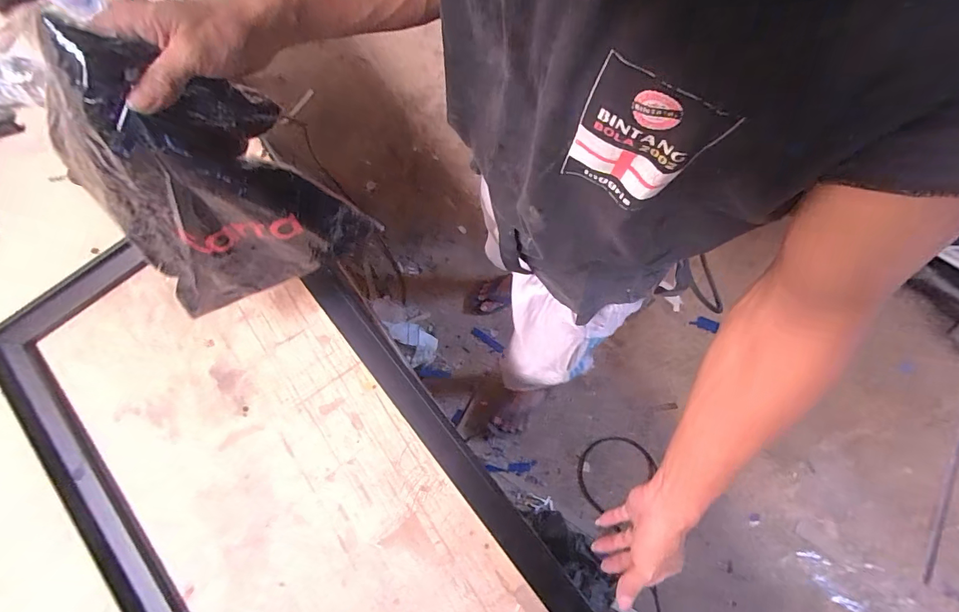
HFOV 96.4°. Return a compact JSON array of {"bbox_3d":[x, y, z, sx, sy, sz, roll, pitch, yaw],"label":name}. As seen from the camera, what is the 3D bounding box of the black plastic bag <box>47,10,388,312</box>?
[{"bbox_3d":[-0.261,-0.115,0.424,0.218,0.272,0.107,-25,77,-5],"label":"black plastic bag"}]

